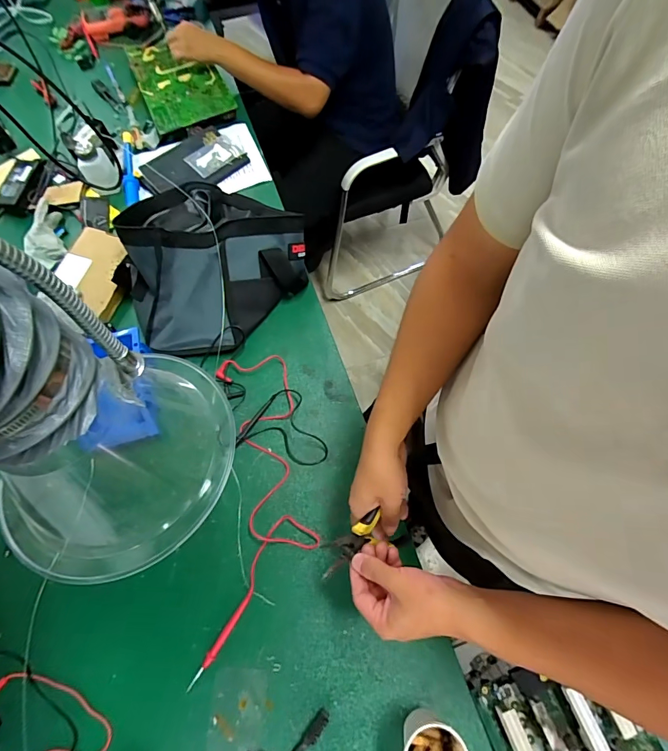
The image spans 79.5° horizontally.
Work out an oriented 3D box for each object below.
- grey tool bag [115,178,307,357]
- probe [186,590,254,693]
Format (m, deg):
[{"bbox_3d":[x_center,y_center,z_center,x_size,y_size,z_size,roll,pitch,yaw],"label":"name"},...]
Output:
[{"bbox_3d":[-0.237,-0.233,0.751,0.327,0.138,0.333,-29,70,-11],"label":"grey tool bag"},{"bbox_3d":[-0.157,0.369,0.562,0.012,0.015,0.142,30,71,12],"label":"probe"}]

